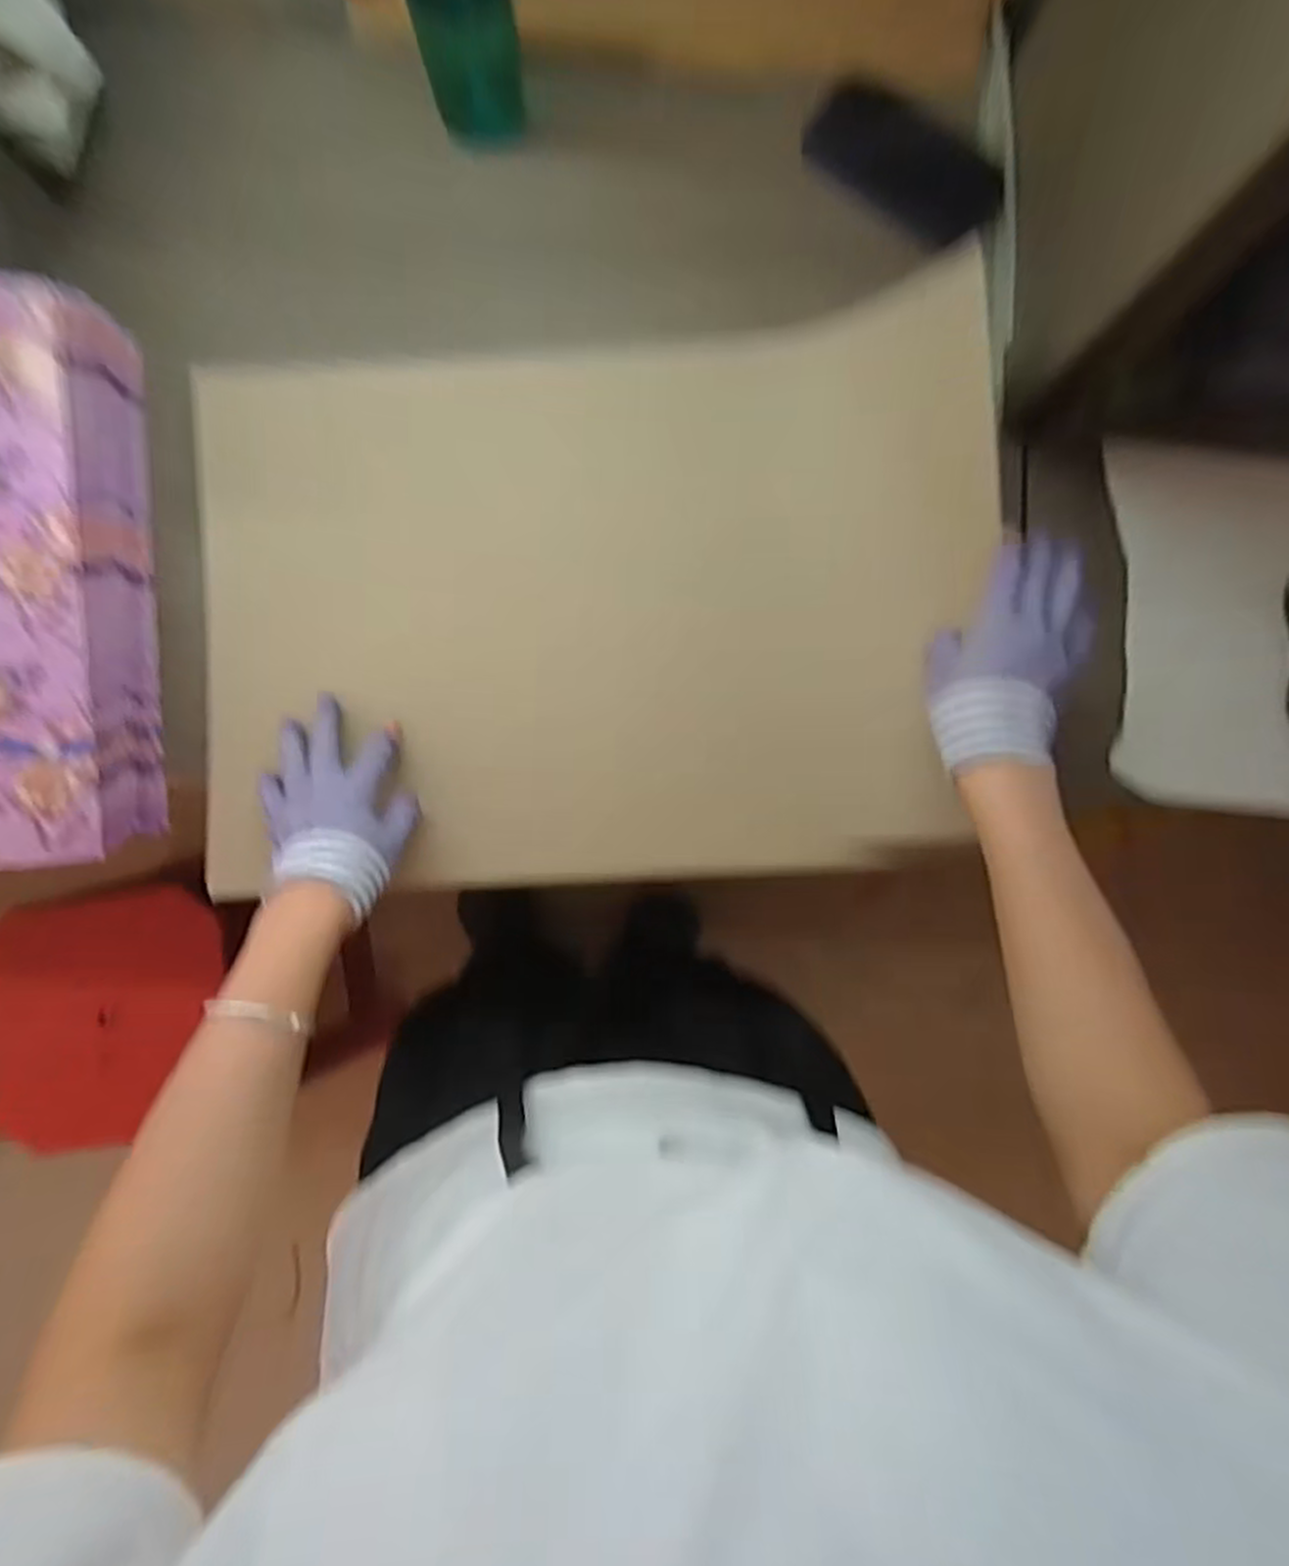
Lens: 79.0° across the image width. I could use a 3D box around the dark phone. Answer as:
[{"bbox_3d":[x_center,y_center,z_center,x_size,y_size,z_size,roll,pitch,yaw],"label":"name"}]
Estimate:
[{"bbox_3d":[0.212,-0.510,0.643,0.169,0.007,0.069,44,104,9],"label":"dark phone"}]

